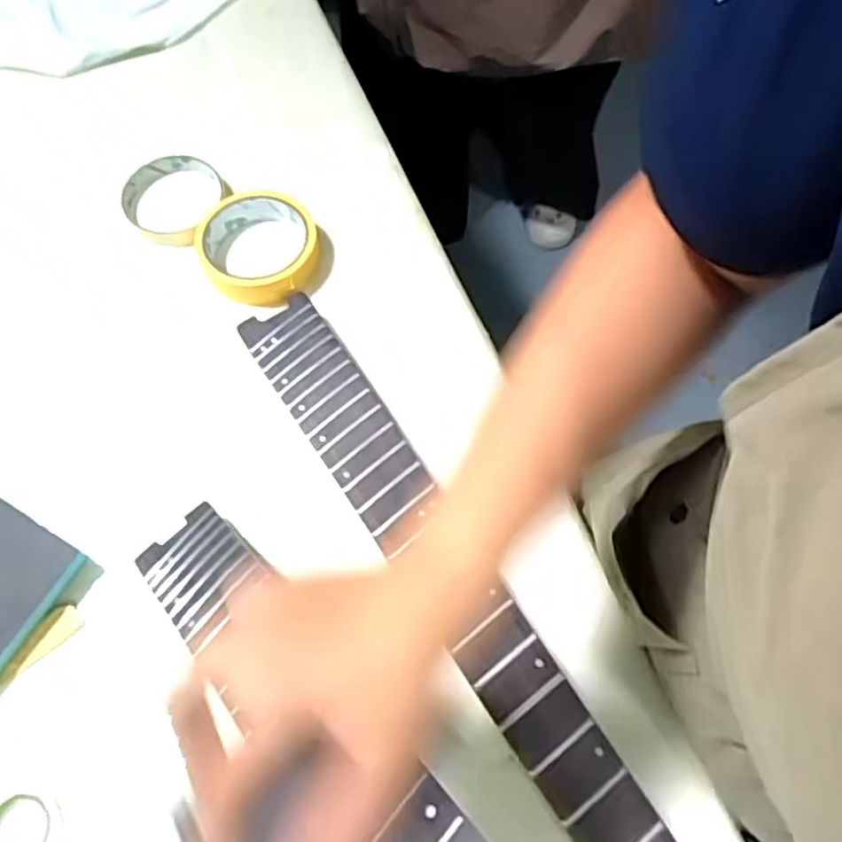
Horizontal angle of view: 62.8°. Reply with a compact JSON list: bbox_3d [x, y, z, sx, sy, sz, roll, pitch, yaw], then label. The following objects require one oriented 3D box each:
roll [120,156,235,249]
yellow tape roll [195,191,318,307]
[{"bbox_3d":[-0.206,-0.180,0.563,0.077,0.020,0.083,-1,66,1],"label":"roll"},{"bbox_3d":[-0.124,-0.133,0.527,0.086,0.030,0.096,-21,67,-8],"label":"yellow tape roll"}]

